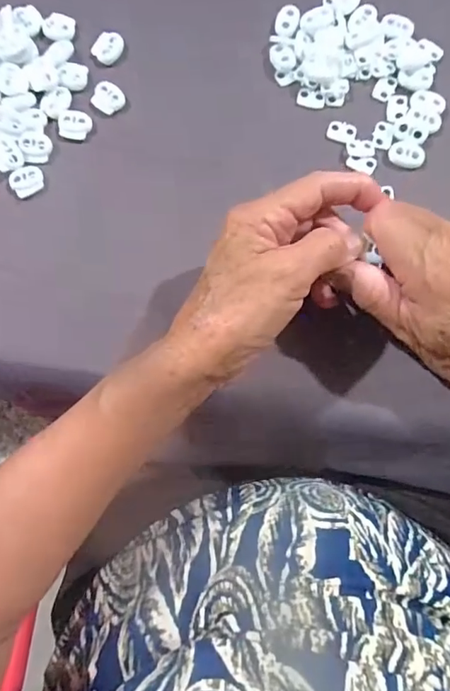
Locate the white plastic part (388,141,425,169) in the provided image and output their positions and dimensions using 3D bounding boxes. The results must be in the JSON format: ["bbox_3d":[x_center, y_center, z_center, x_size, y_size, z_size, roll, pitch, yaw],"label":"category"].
[{"bbox_3d":[0.117,-0.123,0.306,0.022,0.004,0.016,19,83,5],"label":"white plastic part"}]

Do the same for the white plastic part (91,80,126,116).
[{"bbox_3d":[-0.080,-0.168,0.321,0.022,0.004,0.020,41,85,7],"label":"white plastic part"}]

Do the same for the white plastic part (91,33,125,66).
[{"bbox_3d":[-0.080,-0.205,0.326,0.017,0.004,0.022,33,84,6],"label":"white plastic part"}]

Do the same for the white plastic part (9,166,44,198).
[{"bbox_3d":[-0.132,-0.110,0.317,0.021,0.006,0.018,-31,82,-2],"label":"white plastic part"}]

